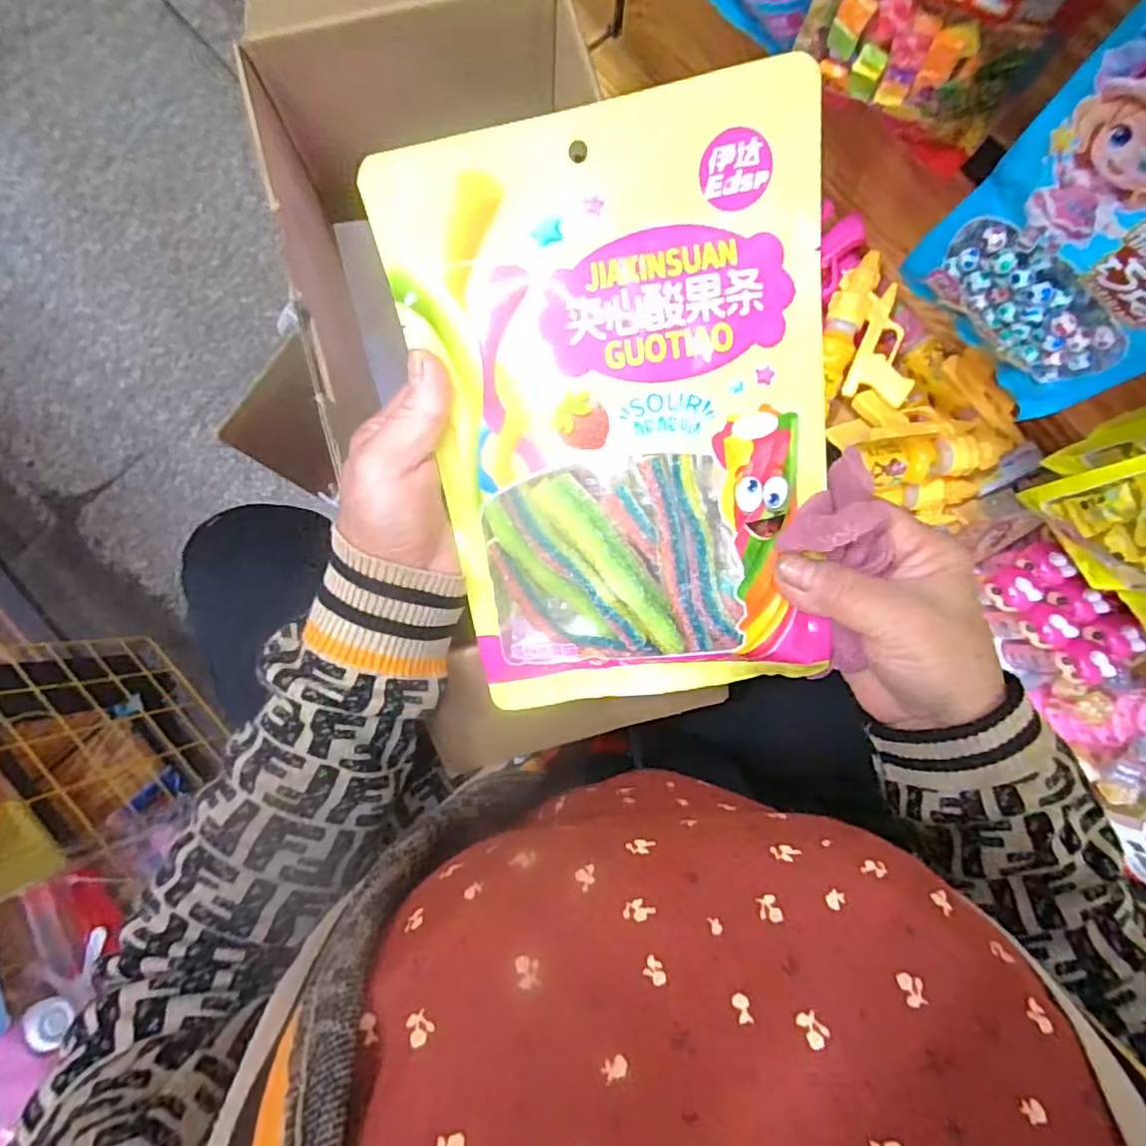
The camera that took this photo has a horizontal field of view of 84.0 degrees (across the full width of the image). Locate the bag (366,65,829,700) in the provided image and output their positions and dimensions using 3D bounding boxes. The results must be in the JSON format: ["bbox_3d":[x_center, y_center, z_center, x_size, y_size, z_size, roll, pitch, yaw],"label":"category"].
[{"bbox_3d":[0.021,-0.057,0.275,0.167,0.012,0.242,-6,107,11],"label":"bag"}]

